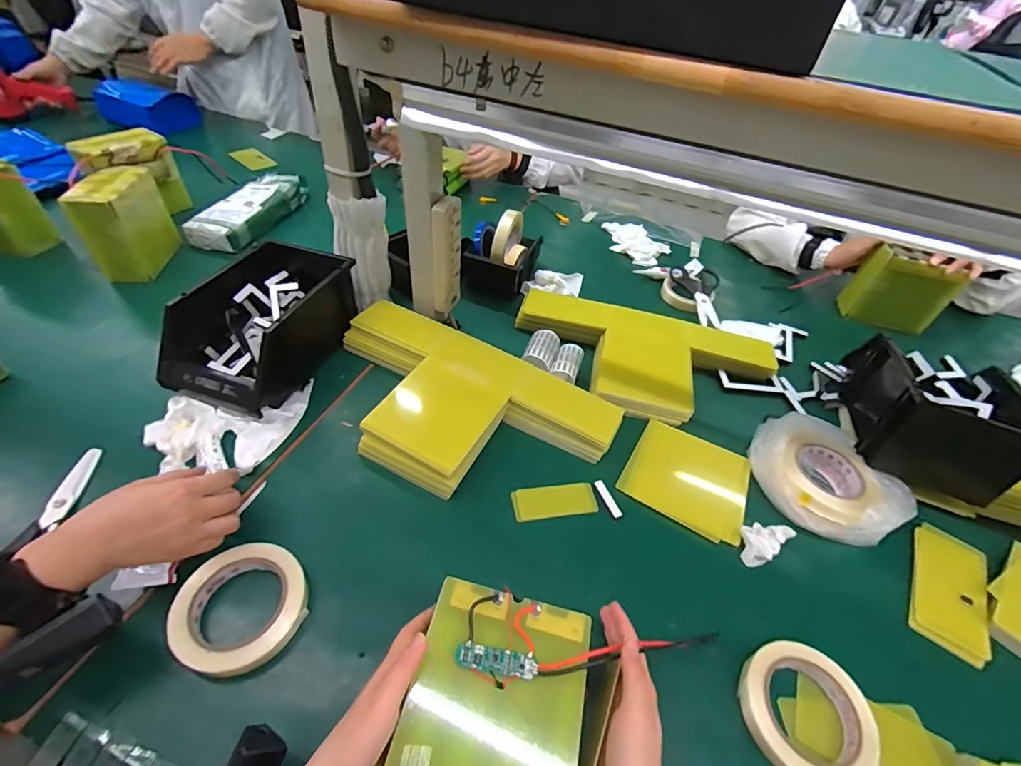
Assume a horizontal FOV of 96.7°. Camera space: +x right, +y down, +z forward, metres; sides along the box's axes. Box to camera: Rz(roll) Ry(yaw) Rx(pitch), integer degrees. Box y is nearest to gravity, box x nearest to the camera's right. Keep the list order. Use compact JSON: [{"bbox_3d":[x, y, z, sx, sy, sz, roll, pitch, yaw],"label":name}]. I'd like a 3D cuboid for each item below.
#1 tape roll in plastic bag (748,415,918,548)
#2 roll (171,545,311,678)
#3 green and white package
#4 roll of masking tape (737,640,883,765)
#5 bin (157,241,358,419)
[{"bbox_3d":[0.413,0.120,0.592,0.163,0.056,0.164,4,45,-4],"label":"tape roll in plastic bag"},{"bbox_3d":[-0.261,0.218,0.443,0.115,0.030,0.111,4,45,-4],"label":"roll"},{"bbox_3d":[-0.554,-0.372,0.968,0.123,0.052,0.285,9,45,1],"label":"green and white package"},{"bbox_3d":[0.274,0.307,0.422,0.107,0.029,0.111,4,45,-4],"label":"roll of masking tape"},{"bbox_3d":[-0.342,-0.087,0.658,0.150,0.119,0.269,18,46,10],"label":"bin"}]

